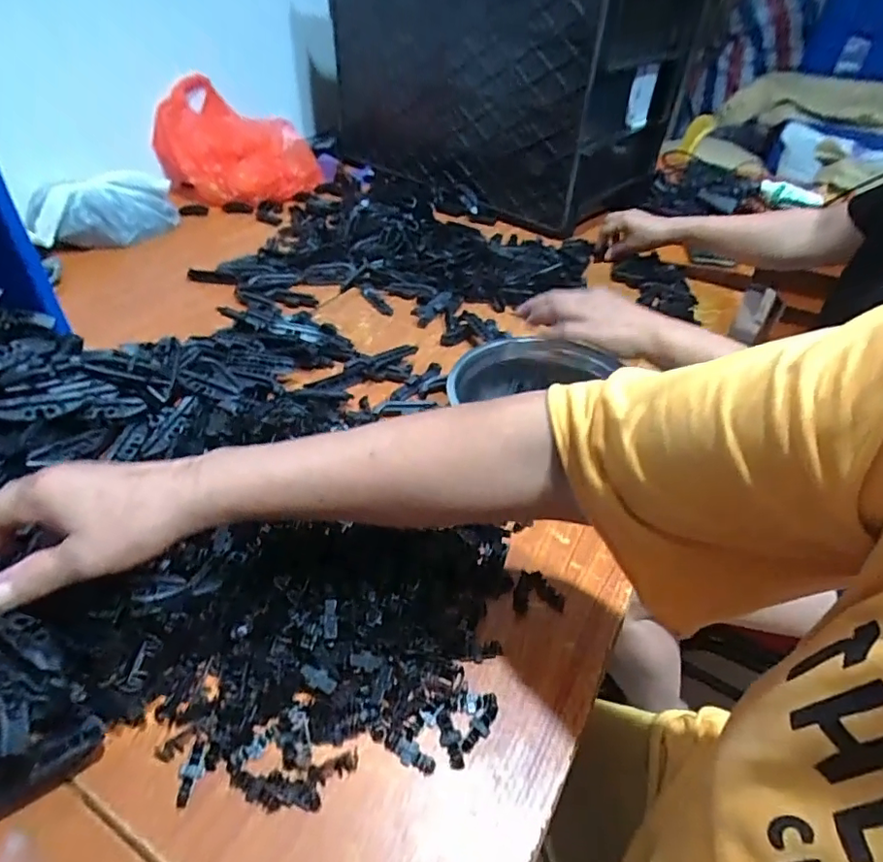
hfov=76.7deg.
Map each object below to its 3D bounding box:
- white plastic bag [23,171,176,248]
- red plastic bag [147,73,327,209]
[{"bbox_3d":[-0.525,-0.346,0.878,0.098,0.079,0.226,34,48,29],"label":"white plastic bag"},{"bbox_3d":[-0.390,-0.567,1.067,0.286,0.155,0.284,-10,43,-14],"label":"red plastic bag"}]

